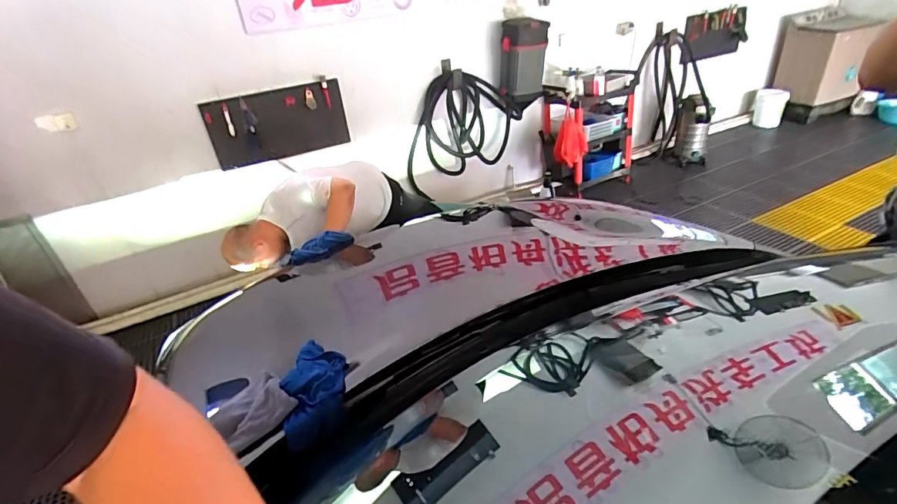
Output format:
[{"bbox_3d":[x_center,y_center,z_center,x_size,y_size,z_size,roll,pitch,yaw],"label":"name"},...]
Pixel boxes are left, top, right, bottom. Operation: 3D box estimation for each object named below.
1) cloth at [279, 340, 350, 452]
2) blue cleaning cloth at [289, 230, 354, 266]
[{"bbox_3d":[-0.284,0.289,0.985,0.125,0.071,0.246,-9,31,-4],"label":"cloth"},{"bbox_3d":[-0.472,-0.018,1.687,0.243,0.088,0.076,-19,33,-20],"label":"blue cleaning cloth"}]

